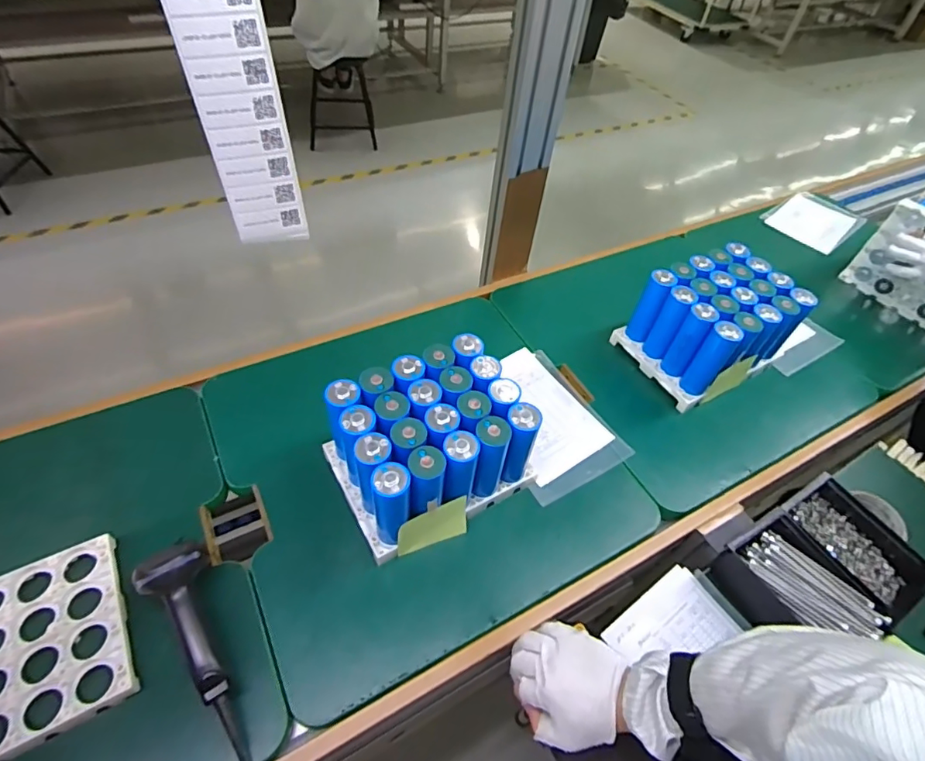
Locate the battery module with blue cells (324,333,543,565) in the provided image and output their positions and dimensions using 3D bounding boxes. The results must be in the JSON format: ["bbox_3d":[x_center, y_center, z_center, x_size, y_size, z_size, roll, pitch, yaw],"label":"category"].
[{"bbox_3d":[-0.042,0.081,0.630,0.220,0.156,0.174,-23,57,-22],"label":"battery module with blue cells"}]

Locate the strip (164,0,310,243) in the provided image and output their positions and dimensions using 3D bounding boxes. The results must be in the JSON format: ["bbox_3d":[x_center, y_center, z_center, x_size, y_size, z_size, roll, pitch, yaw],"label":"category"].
[{"bbox_3d":[-0.176,-0.241,0.356,0.059,0.252,0.124,-20,56,-21],"label":"strip"}]

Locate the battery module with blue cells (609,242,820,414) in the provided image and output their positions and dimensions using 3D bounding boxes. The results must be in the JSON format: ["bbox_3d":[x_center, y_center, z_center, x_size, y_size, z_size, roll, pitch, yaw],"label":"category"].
[{"bbox_3d":[0.402,-0.089,0.821,0.222,0.160,0.176,-22,56,-22],"label":"battery module with blue cells"}]

